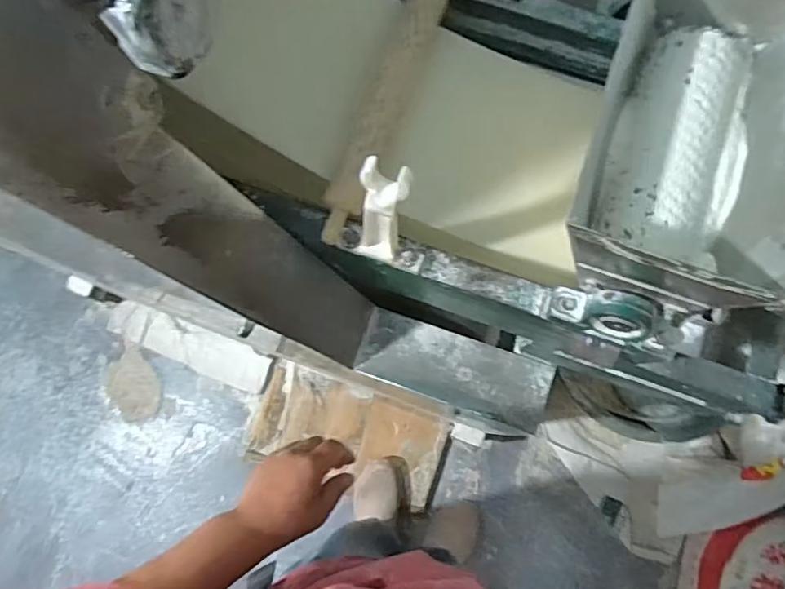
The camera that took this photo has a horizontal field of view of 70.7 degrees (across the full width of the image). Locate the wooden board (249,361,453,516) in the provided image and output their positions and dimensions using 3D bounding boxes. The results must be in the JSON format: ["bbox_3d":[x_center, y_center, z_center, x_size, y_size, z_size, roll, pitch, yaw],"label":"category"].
[{"bbox_3d":[-0.102,0.324,1.282,0.446,0.056,0.237,17,78,5],"label":"wooden board"}]

